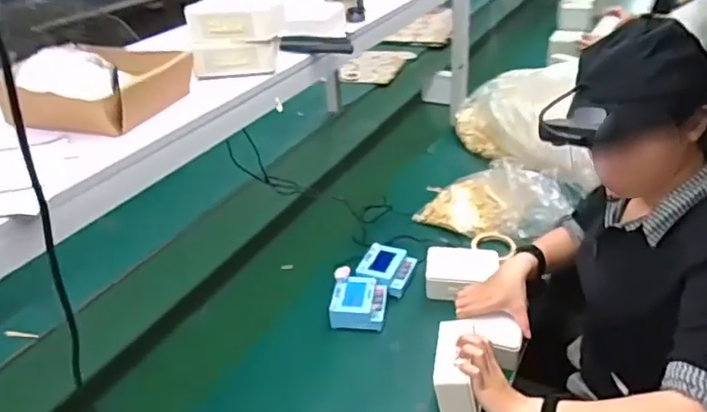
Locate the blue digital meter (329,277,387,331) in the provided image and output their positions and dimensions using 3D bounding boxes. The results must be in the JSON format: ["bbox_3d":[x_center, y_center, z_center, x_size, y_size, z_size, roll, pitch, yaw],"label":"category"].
[{"bbox_3d":[0.009,0.180,1.089,0.102,0.040,0.101,-1,31,6],"label":"blue digital meter"}]

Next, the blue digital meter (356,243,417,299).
[{"bbox_3d":[0.068,0.129,1.177,0.102,0.039,0.126,10,34,23],"label":"blue digital meter"}]

